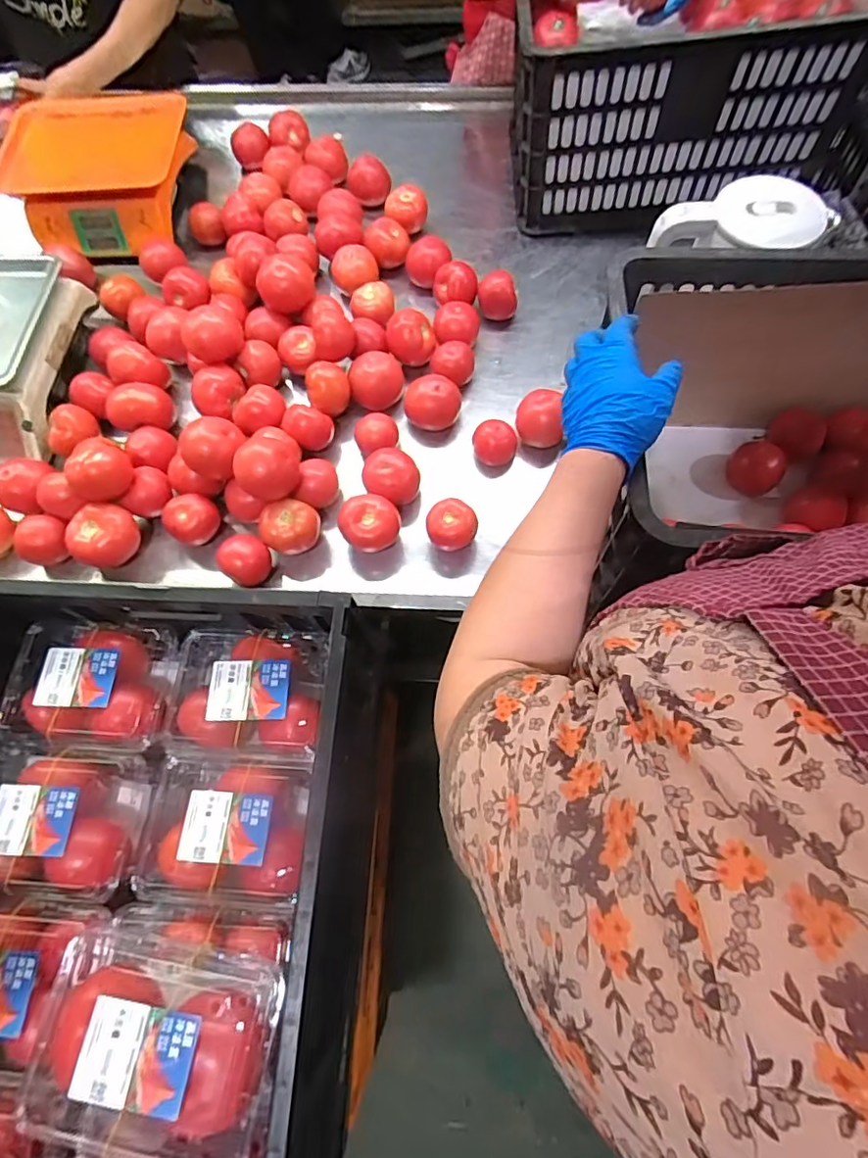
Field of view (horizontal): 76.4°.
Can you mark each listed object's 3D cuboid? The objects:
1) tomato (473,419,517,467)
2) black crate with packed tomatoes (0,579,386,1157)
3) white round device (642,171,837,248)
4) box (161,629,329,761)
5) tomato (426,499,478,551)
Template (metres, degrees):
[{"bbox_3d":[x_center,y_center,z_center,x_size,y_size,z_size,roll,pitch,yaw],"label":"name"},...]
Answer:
[{"bbox_3d":[0.085,-0.189,0.779,0.059,0.046,0.054,4,68,4],"label":"tomato"},{"bbox_3d":[-0.292,0.314,0.490,0.400,0.164,0.590,1,68,3],"label":"black crate with packed tomatoes"},{"bbox_3d":[0.370,-0.433,0.654,0.198,0.040,0.084,12,69,7],"label":"white round device"},{"bbox_3d":[-0.202,0.127,0.593,0.170,0.079,0.128,0,68,2],"label":"box"},{"bbox_3d":[0.023,-0.066,0.732,0.064,0.059,0.057,10,69,6],"label":"tomato"}]

